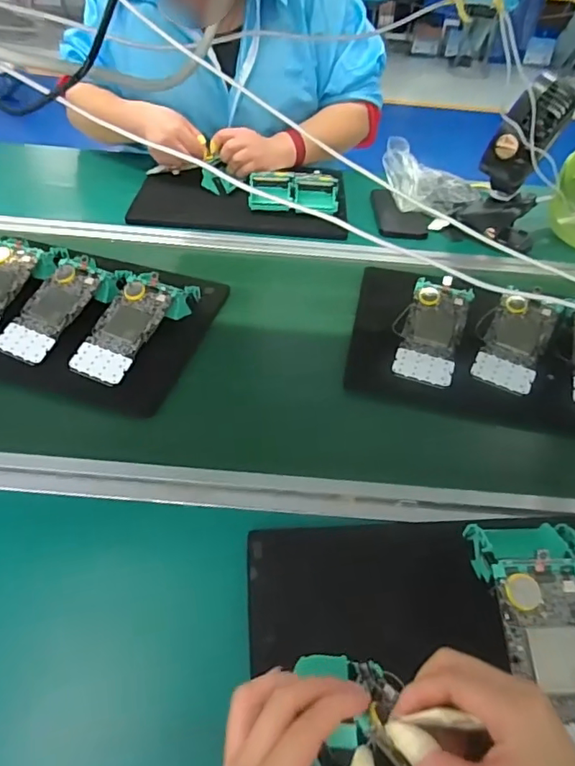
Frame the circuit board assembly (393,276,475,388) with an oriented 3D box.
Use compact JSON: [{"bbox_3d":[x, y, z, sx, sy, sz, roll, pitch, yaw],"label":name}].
[{"bbox_3d":[0.174,-0.064,0.631,0.067,0.011,0.142,14,64,16],"label":"circuit board assembly"}]

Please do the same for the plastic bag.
[{"bbox_3d":[0.245,-0.349,0.884,0.150,0.091,0.095,-9,46,-5],"label":"plastic bag"}]

